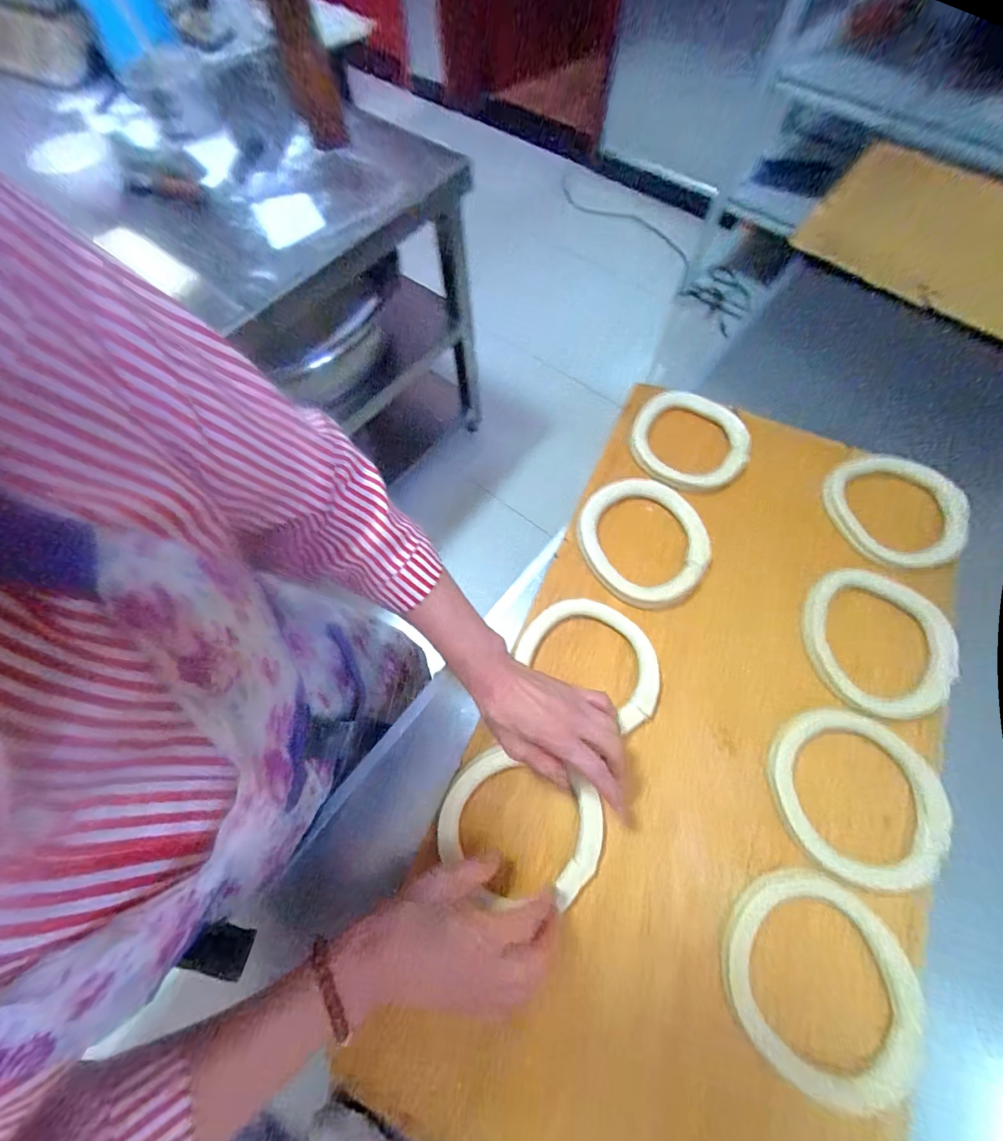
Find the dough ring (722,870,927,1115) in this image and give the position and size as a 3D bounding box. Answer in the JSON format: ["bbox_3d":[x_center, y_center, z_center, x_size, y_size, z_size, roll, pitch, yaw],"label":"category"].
[{"bbox_3d":[0.257,0.328,0.340,0.133,0.025,0.140,0,69,0],"label":"dough ring"}]

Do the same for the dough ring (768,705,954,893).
[{"bbox_3d":[0.324,0.205,0.387,0.136,0.022,0.143,-1,68,1],"label":"dough ring"}]

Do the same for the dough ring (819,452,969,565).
[{"bbox_3d":[0.472,-0.077,0.503,0.149,0.016,0.149,-1,68,1],"label":"dough ring"}]

